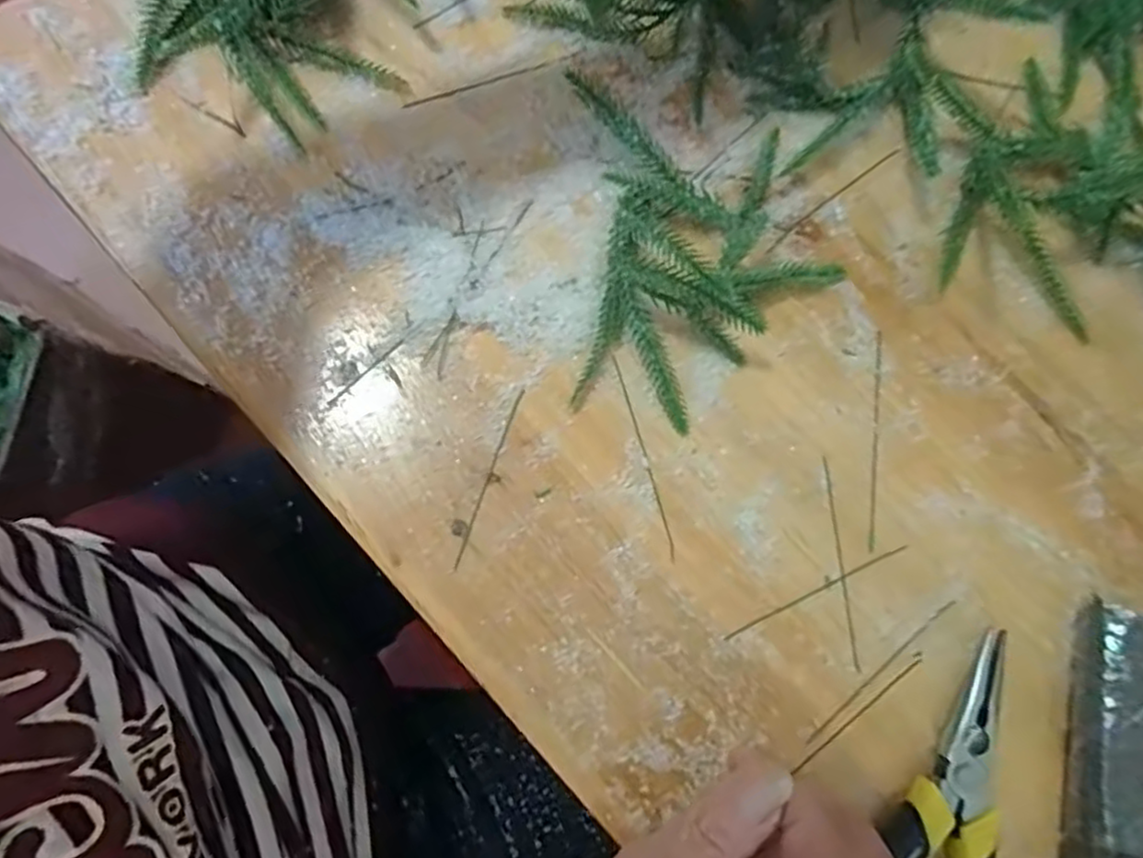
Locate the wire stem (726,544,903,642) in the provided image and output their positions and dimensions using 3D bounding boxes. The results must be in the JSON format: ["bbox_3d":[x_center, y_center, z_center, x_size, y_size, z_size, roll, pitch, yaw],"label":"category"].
[{"bbox_3d":[0.105,0.069,0.293,0.089,0.004,0.004,-25,81,-6],"label":"wire stem"}]

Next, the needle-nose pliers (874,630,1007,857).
[{"bbox_3d":[0.147,0.159,0.269,0.051,0.018,0.158,21,79,3],"label":"needle-nose pliers"}]

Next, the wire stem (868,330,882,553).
[{"bbox_3d":[0.137,0.004,0.306,0.004,0.004,0.100,8,79,0],"label":"wire stem"}]

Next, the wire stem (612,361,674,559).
[{"bbox_3d":[0.032,0.012,0.302,0.004,0.004,0.093,-15,80,-4],"label":"wire stem"}]

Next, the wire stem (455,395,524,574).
[{"bbox_3d":[-0.036,0.021,0.298,0.004,0.004,0.082,20,79,2],"label":"wire stem"}]

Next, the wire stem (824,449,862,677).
[{"bbox_3d":[0.117,0.058,0.298,0.004,0.004,0.090,-5,79,-2],"label":"wire stem"}]

